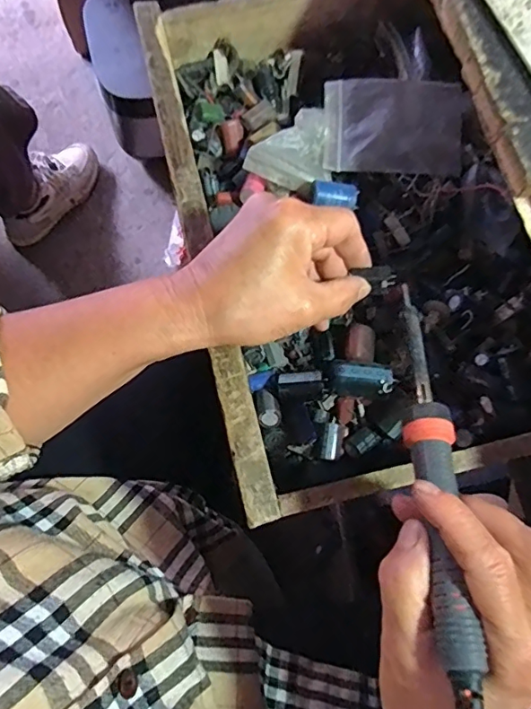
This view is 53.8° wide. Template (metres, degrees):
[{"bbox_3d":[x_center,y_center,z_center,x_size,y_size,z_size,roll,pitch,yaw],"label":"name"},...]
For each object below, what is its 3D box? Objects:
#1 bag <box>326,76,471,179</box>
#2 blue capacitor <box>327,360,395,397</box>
[{"bbox_3d":[0.097,-0.170,0.391,0.104,0.020,0.067,1,77,-1],"label":"bag"},{"bbox_3d":[0.066,0.019,0.375,0.045,0.027,0.021,9,76,0],"label":"blue capacitor"}]

